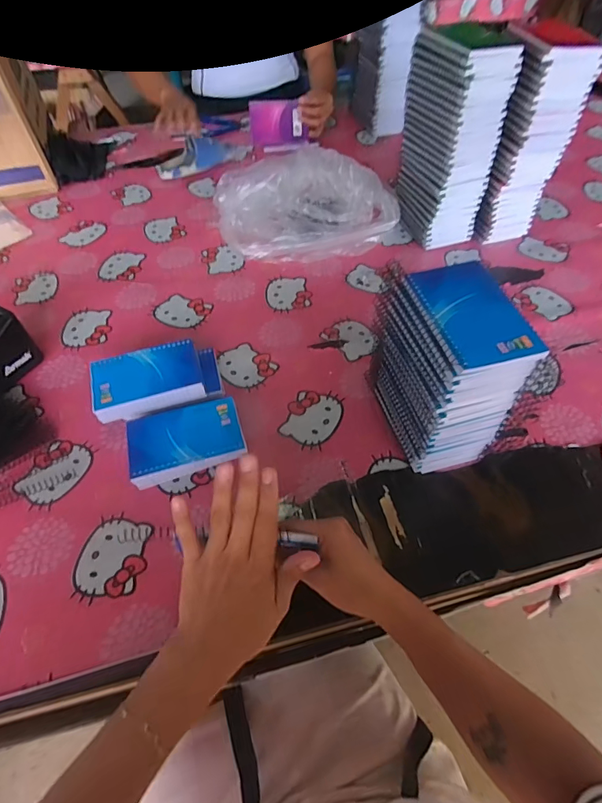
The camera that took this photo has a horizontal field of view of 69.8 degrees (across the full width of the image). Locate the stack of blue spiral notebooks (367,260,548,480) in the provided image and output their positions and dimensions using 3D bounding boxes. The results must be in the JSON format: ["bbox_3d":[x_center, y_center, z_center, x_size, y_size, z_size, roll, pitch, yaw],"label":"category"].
[{"bbox_3d":[0.153,-0.031,0.478,0.091,0.196,0.145,-14,54,-9],"label":"stack of blue spiral notebooks"}]

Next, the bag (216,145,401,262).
[{"bbox_3d":[0.009,-0.359,0.766,0.302,0.114,0.208,-6,53,-3],"label":"bag"}]

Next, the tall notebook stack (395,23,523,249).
[{"bbox_3d":[0.246,-0.420,0.720,0.106,0.289,0.139,-19,55,-12],"label":"tall notebook stack"}]

